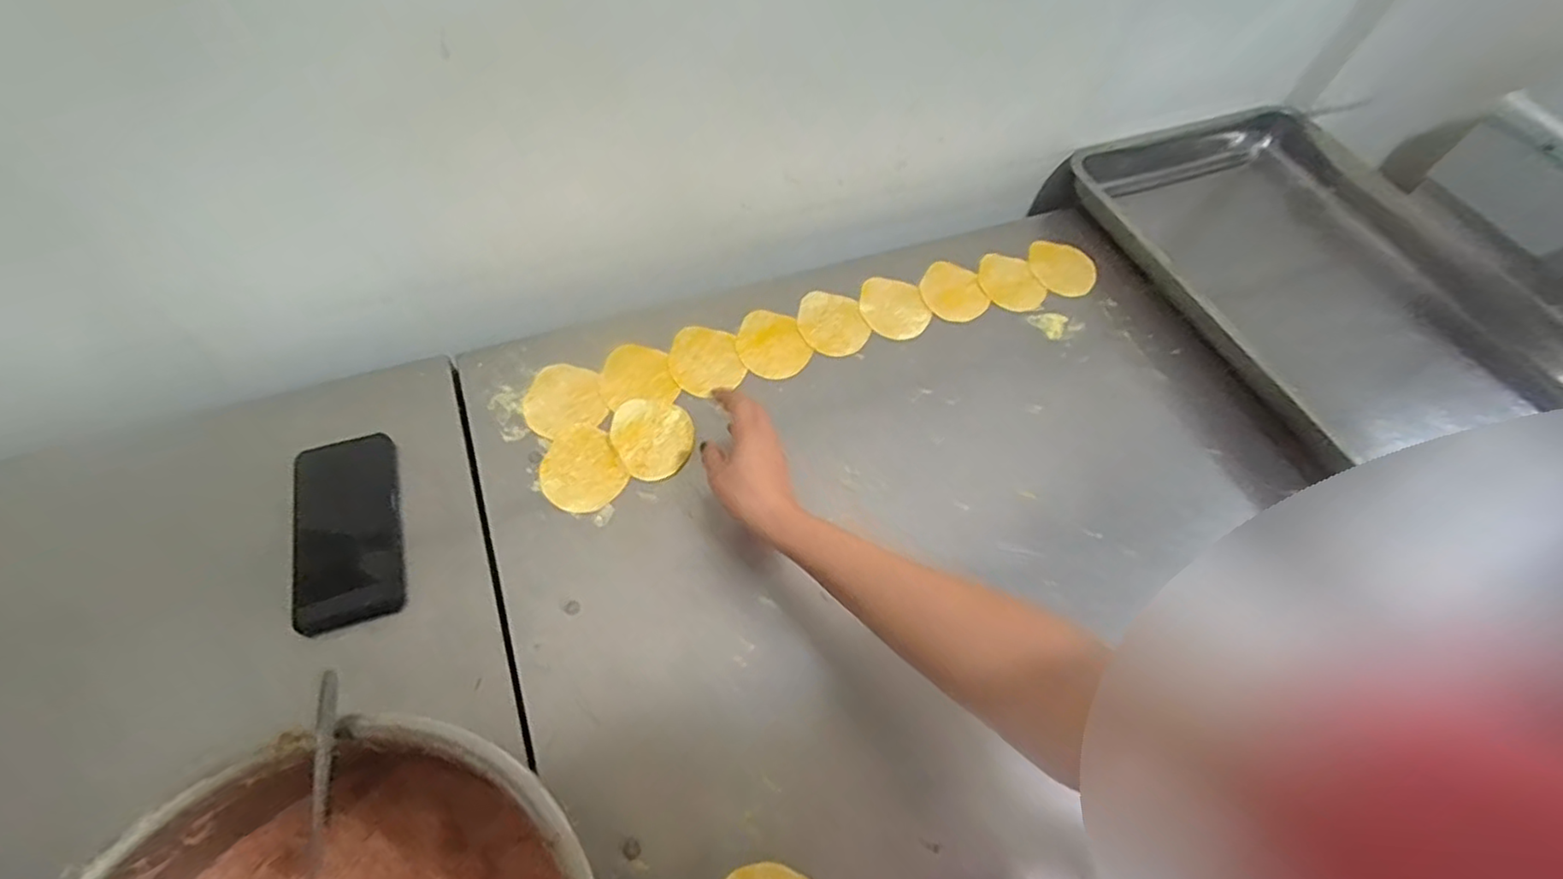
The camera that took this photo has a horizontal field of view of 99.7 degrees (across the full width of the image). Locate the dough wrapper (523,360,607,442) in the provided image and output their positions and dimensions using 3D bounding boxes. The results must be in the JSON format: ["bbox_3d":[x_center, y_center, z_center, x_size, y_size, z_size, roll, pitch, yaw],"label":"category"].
[{"bbox_3d":[-0.211,-0.040,0.635,0.072,0.004,0.080,-17,63,-14],"label":"dough wrapper"}]

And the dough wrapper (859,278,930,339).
[{"bbox_3d":[0.124,-0.145,0.727,0.070,0.010,0.092,-22,64,-16],"label":"dough wrapper"}]

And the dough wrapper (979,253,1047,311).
[{"bbox_3d":[0.262,-0.180,0.757,0.070,0.009,0.083,-19,63,-14],"label":"dough wrapper"}]

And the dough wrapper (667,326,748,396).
[{"bbox_3d":[-0.077,-0.081,0.665,0.071,0.008,0.078,-14,62,-15],"label":"dough wrapper"}]

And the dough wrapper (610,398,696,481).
[{"bbox_3d":[-0.120,-0.004,0.620,0.074,0.004,0.087,-26,65,-18],"label":"dough wrapper"}]

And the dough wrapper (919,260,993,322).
[{"bbox_3d":[0.192,-0.169,0.744,0.075,0.006,0.081,2,60,-3],"label":"dough wrapper"}]

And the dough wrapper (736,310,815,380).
[{"bbox_3d":[-0.011,-0.100,0.691,0.070,0.006,0.085,-20,64,-15],"label":"dough wrapper"}]

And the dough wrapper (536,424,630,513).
[{"bbox_3d":[-0.183,0.026,0.598,0.070,0.004,0.085,-27,66,-18],"label":"dough wrapper"}]

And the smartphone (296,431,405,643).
[{"bbox_3d":[-0.364,0.073,0.552,0.076,0.010,0.169,-15,62,-12],"label":"smartphone"}]

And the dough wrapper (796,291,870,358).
[{"bbox_3d":[0.056,-0.125,0.708,0.073,0.004,0.085,-14,62,-12],"label":"dough wrapper"}]

